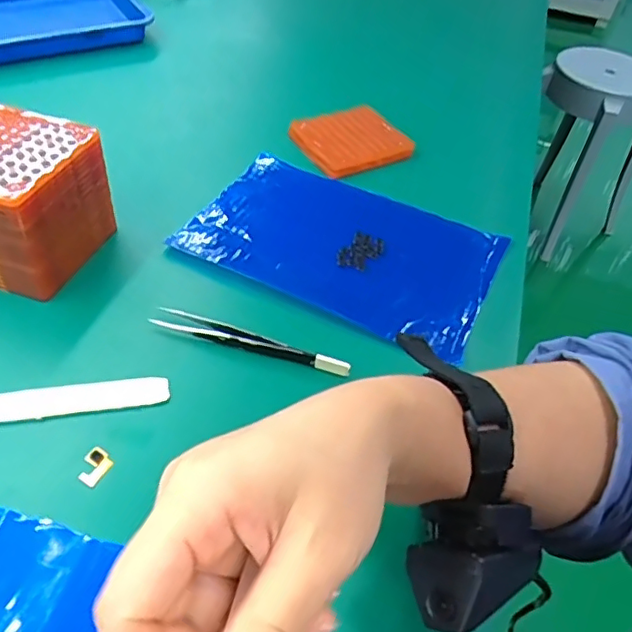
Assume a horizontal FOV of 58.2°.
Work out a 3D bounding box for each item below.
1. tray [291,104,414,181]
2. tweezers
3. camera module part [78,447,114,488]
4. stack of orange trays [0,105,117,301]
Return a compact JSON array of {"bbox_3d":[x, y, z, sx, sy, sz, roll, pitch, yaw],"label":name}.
[{"bbox_3d":[0.034,-0.171,0.547,0.093,0.011,0.089,-21,53,-23],"label":"tray"},{"bbox_3d":[-0.042,0.017,0.354,0.127,0.011,0.014,18,49,10],"label":"tweezers"},{"bbox_3d":[-0.115,0.077,0.294,0.015,0.004,0.018,23,50,15],"label":"camera module part"},{"bbox_3d":[-0.196,-0.076,0.379,0.084,0.080,0.095,18,49,10],"label":"stack of orange trays"}]

